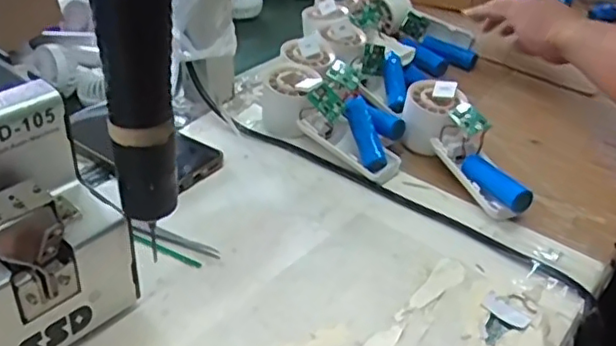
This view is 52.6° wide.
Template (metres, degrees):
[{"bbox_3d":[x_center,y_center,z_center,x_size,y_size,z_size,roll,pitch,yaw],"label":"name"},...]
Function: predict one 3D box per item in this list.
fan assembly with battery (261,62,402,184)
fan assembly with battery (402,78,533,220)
[{"bbox_3d":[0.021,-0.053,0.596,0.160,0.056,0.056,29,42,29],"label":"fan assembly with battery"},{"bbox_3d":[0.138,-0.022,0.560,0.051,0.059,0.160,-8,38,-19],"label":"fan assembly with battery"}]

